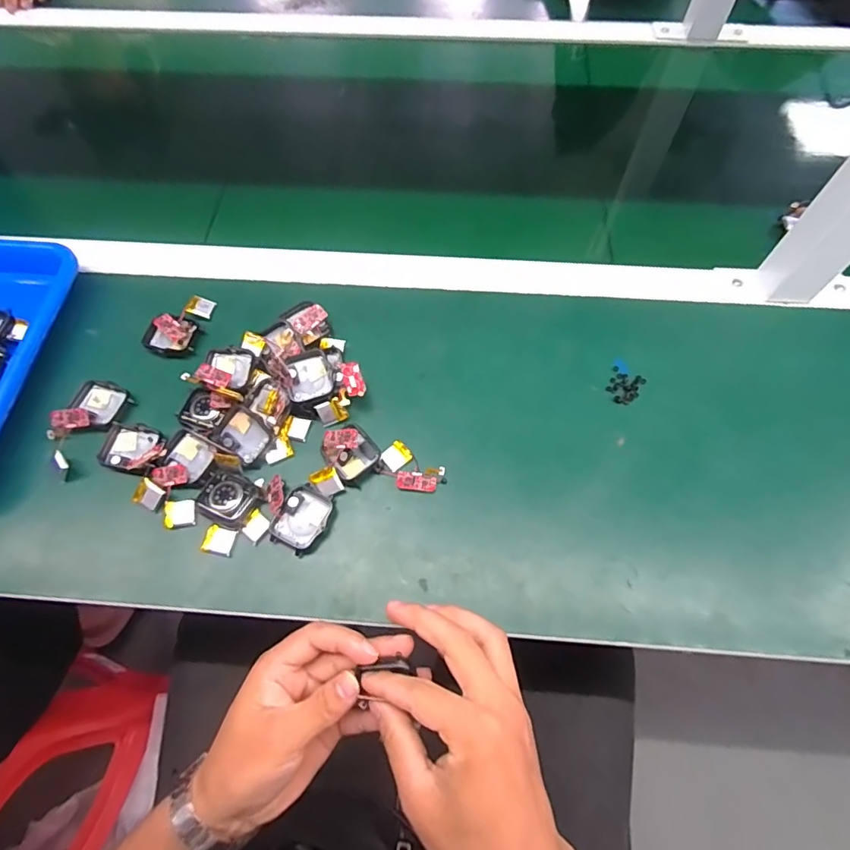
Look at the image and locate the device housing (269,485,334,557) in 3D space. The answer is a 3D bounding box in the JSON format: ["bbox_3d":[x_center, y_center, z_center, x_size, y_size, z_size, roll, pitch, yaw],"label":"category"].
[{"bbox_3d":[-0.092,0.070,0.368,0.035,0.009,0.046,22,67,11],"label":"device housing"}]

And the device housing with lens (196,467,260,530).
[{"bbox_3d":[-0.151,0.055,0.377,0.043,0.010,0.036,24,68,11],"label":"device housing with lens"}]

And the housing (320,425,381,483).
[{"bbox_3d":[-0.058,0.019,0.384,0.038,0.022,0.039,-42,71,-17],"label":"housing"}]

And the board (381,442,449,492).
[{"bbox_3d":[-0.010,0.036,0.387,0.050,0.007,0.031,31,69,14],"label":"board"}]

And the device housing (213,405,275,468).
[{"bbox_3d":[-0.144,0.009,0.395,0.043,0.012,0.036,40,87,-2],"label":"device housing"}]

